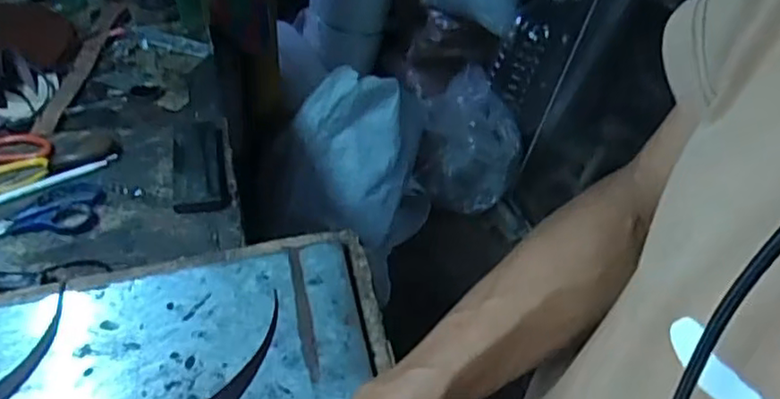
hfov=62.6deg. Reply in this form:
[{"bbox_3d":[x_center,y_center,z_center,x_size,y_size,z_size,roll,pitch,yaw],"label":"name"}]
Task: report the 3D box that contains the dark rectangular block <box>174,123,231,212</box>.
[{"bbox_3d":[-0.224,-0.045,0.749,0.059,0.022,0.164,-9,44,-11],"label":"dark rectangular block"}]

